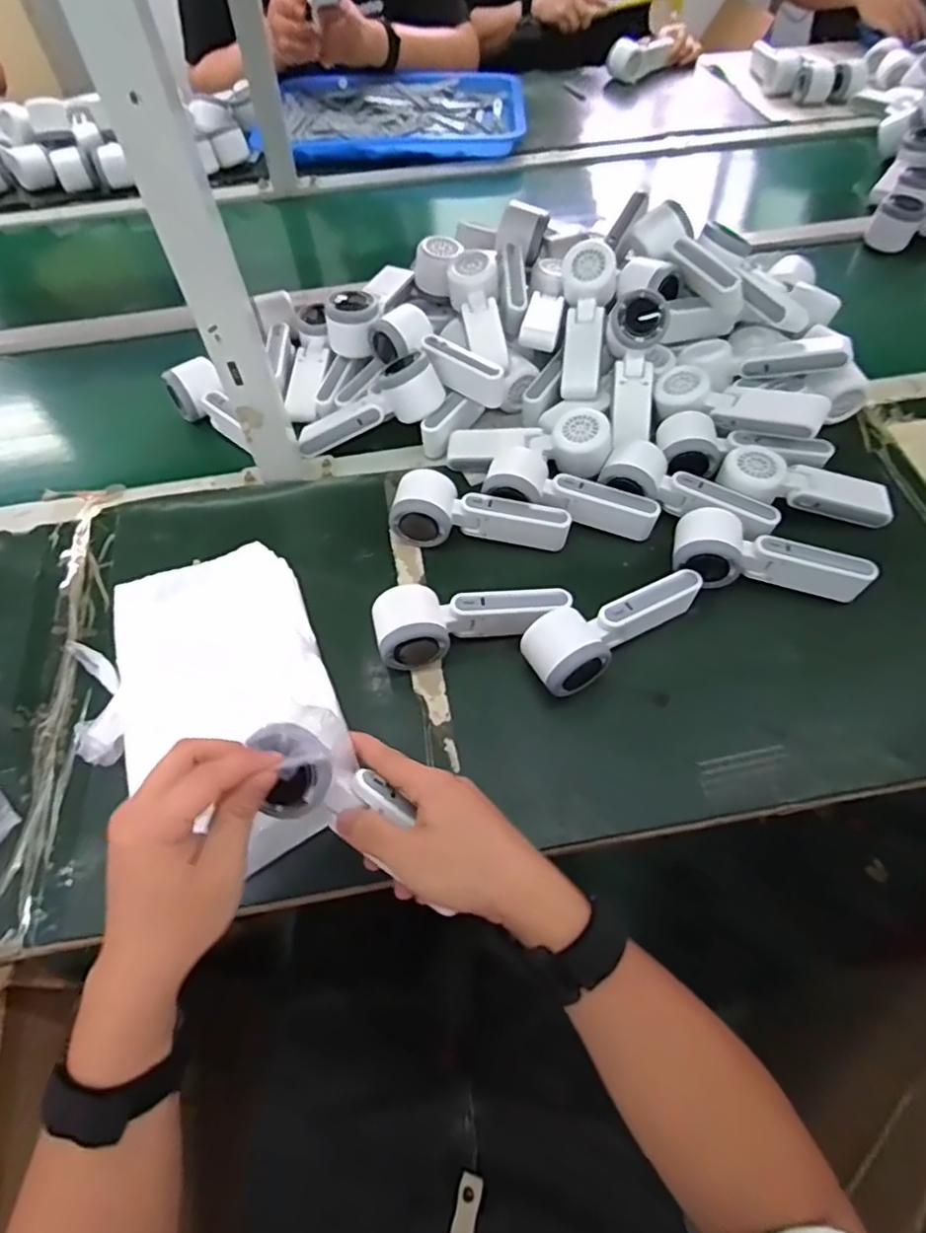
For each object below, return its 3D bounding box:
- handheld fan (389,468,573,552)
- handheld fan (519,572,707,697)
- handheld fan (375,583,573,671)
[{"bbox_3d":[0.018,-0.098,0.599,0.164,0.046,0.060,7,58,6],"label":"handheld fan"},{"bbox_3d":[0.128,0.007,0.530,0.165,0.055,0.056,-29,61,-15],"label":"handheld fan"},{"bbox_3d":[0.006,-0.003,0.539,0.161,0.048,0.061,-15,58,-7],"label":"handheld fan"}]

